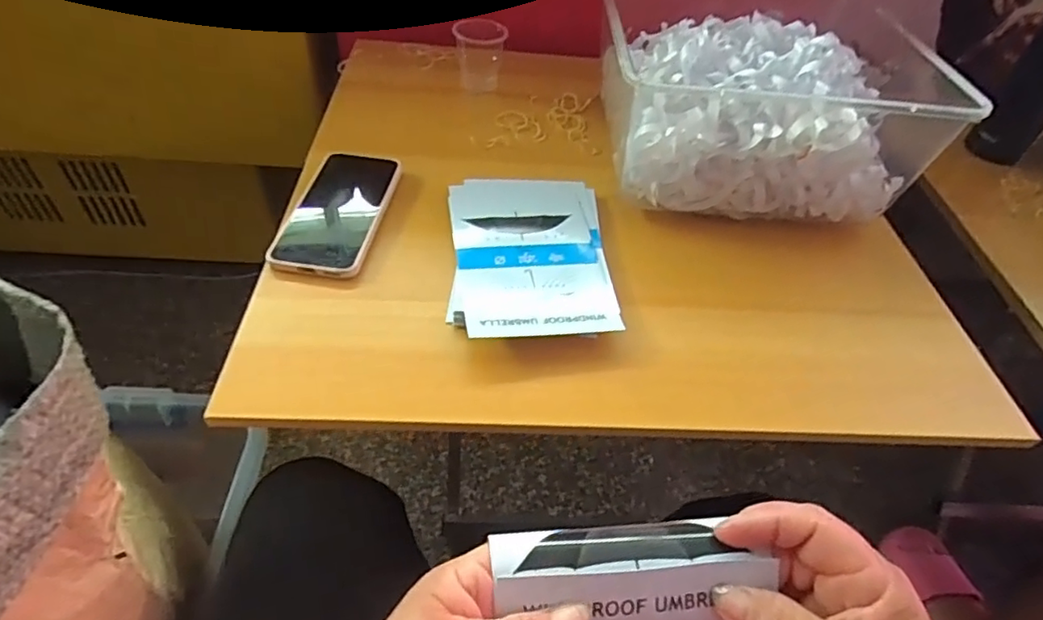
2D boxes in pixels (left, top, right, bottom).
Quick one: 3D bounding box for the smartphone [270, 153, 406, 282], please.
[{"bbox_3d":[-0.164,-0.090,0.531,0.079,0.009,0.164,7,47,0],"label":"smartphone"}]

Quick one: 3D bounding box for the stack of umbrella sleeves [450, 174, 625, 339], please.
[{"bbox_3d":[0.005,-0.055,0.512,0.131,0.016,0.204,0,47,-6],"label":"stack of umbrella sleeves"}]

